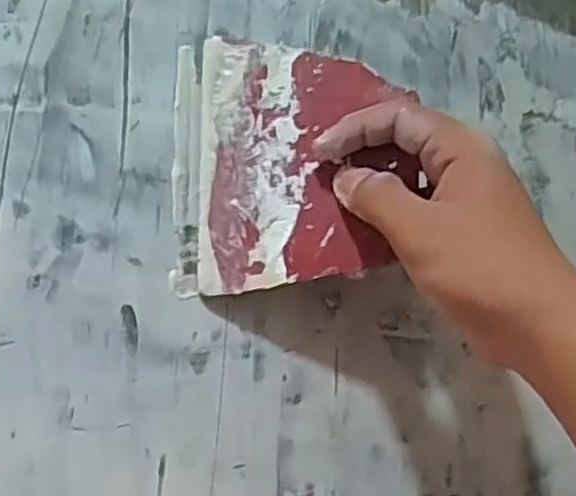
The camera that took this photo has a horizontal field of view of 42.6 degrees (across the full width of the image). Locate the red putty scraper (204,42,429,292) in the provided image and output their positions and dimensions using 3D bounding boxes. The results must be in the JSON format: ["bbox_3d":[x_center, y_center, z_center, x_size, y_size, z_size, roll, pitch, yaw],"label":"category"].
[{"bbox_3d":[0.009,-0.041,0.356,0.099,0.115,0.009,0,-8,5],"label":"red putty scraper"}]

